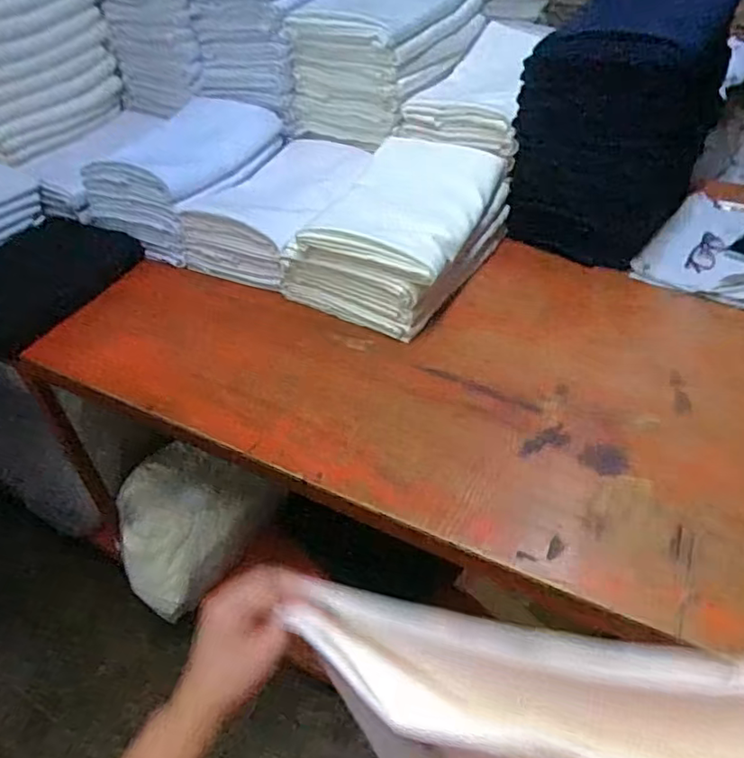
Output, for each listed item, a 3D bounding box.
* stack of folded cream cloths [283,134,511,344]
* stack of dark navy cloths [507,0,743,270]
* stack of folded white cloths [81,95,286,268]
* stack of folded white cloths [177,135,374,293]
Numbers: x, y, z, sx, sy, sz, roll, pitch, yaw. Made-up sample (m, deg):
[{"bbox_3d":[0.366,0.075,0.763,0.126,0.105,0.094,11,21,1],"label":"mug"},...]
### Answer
[{"bbox_3d":[0.054,-0.278,1.131,0.297,0.153,0.423,19,47,24],"label":"stack of folded cream cloths"},{"bbox_3d":[0.474,-0.504,1.143,0.274,0.418,0.382,23,49,27],"label":"stack of dark navy cloths"},{"bbox_3d":[-0.411,-0.467,1.359,0.308,0.172,0.419,21,48,26],"label":"stack of folded white cloths"},{"bbox_3d":[-0.174,-0.353,1.255,0.262,0.132,0.378,20,48,25],"label":"stack of folded white cloths"}]

